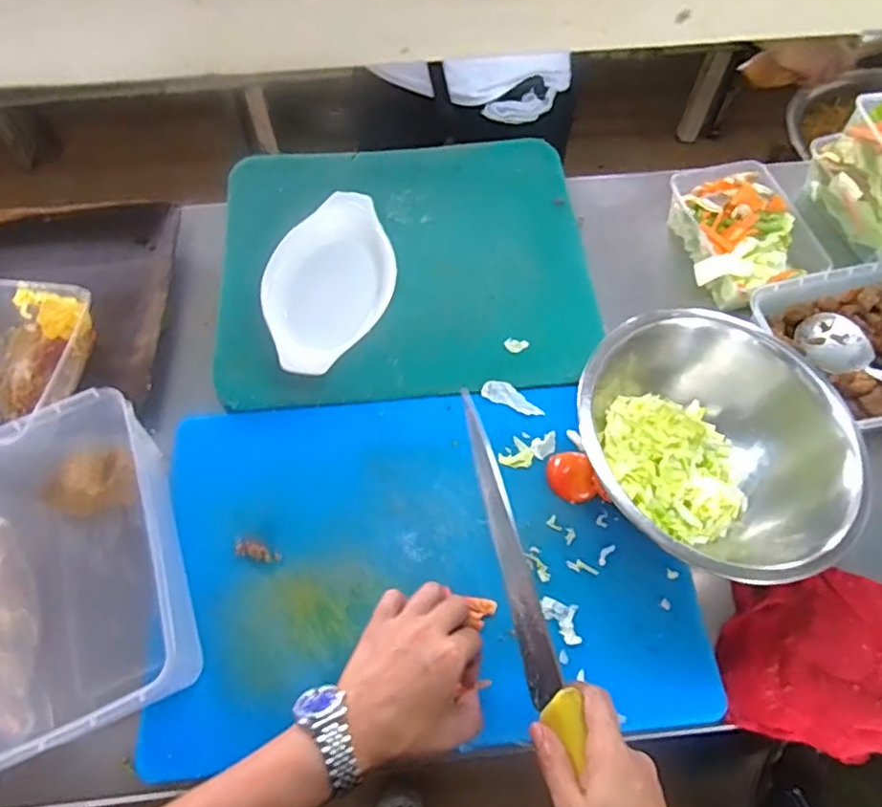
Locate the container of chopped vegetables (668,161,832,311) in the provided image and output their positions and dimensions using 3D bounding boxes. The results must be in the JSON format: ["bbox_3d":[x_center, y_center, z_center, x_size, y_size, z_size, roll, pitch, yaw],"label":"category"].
[{"bbox_3d":[0.330,-0.189,0.700,0.123,0.056,0.175,-8,63,-2],"label":"container of chopped vegetables"}]

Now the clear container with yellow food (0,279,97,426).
[{"bbox_3d":[-0.410,-0.034,0.603,0.116,0.050,0.175,6,63,5],"label":"clear container with yellow food"}]

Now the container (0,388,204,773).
[{"bbox_3d":[-0.298,0.127,0.504,0.164,0.080,0.272,-17,64,-7],"label":"container"}]

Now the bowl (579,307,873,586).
[{"bbox_3d":[0.218,0.044,0.519,0.224,0.115,0.179,21,65,12],"label":"bowl"}]

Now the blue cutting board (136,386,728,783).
[{"bbox_3d":[-0.010,0.128,0.542,0.426,0.023,0.291,-4,63,-3],"label":"blue cutting board"}]

